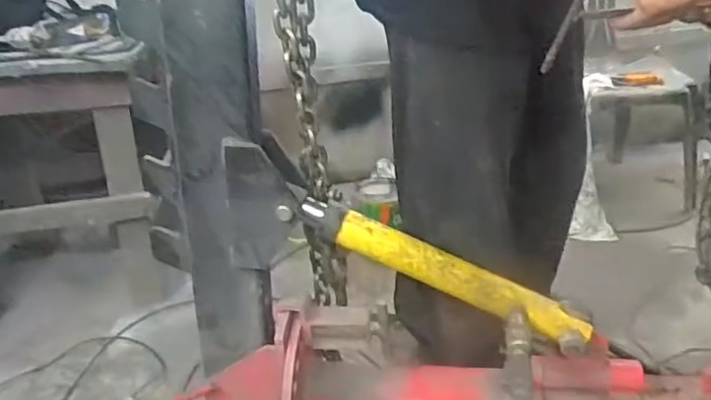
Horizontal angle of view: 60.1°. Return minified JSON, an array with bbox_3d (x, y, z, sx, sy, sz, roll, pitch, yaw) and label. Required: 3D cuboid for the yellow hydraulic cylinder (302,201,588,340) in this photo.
[{"bbox_3d":[0.135,0.107,0.904,0.465,0.049,0.046,24,28,0],"label":"yellow hydraulic cylinder"}]

